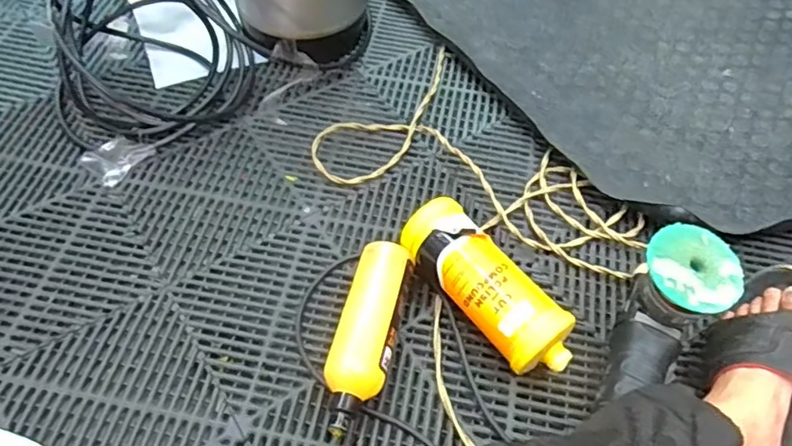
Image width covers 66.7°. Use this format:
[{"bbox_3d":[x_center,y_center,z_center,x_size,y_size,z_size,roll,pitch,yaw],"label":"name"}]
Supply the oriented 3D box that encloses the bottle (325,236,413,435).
[{"bbox_3d":[-0.031,0.122,0.657,0.062,0.051,0.214,14,56,5],"label":"bottle"}]

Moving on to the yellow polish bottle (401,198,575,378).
[{"bbox_3d":[0.099,0.078,0.675,0.083,0.095,0.225,-29,62,-22],"label":"yellow polish bottle"}]

